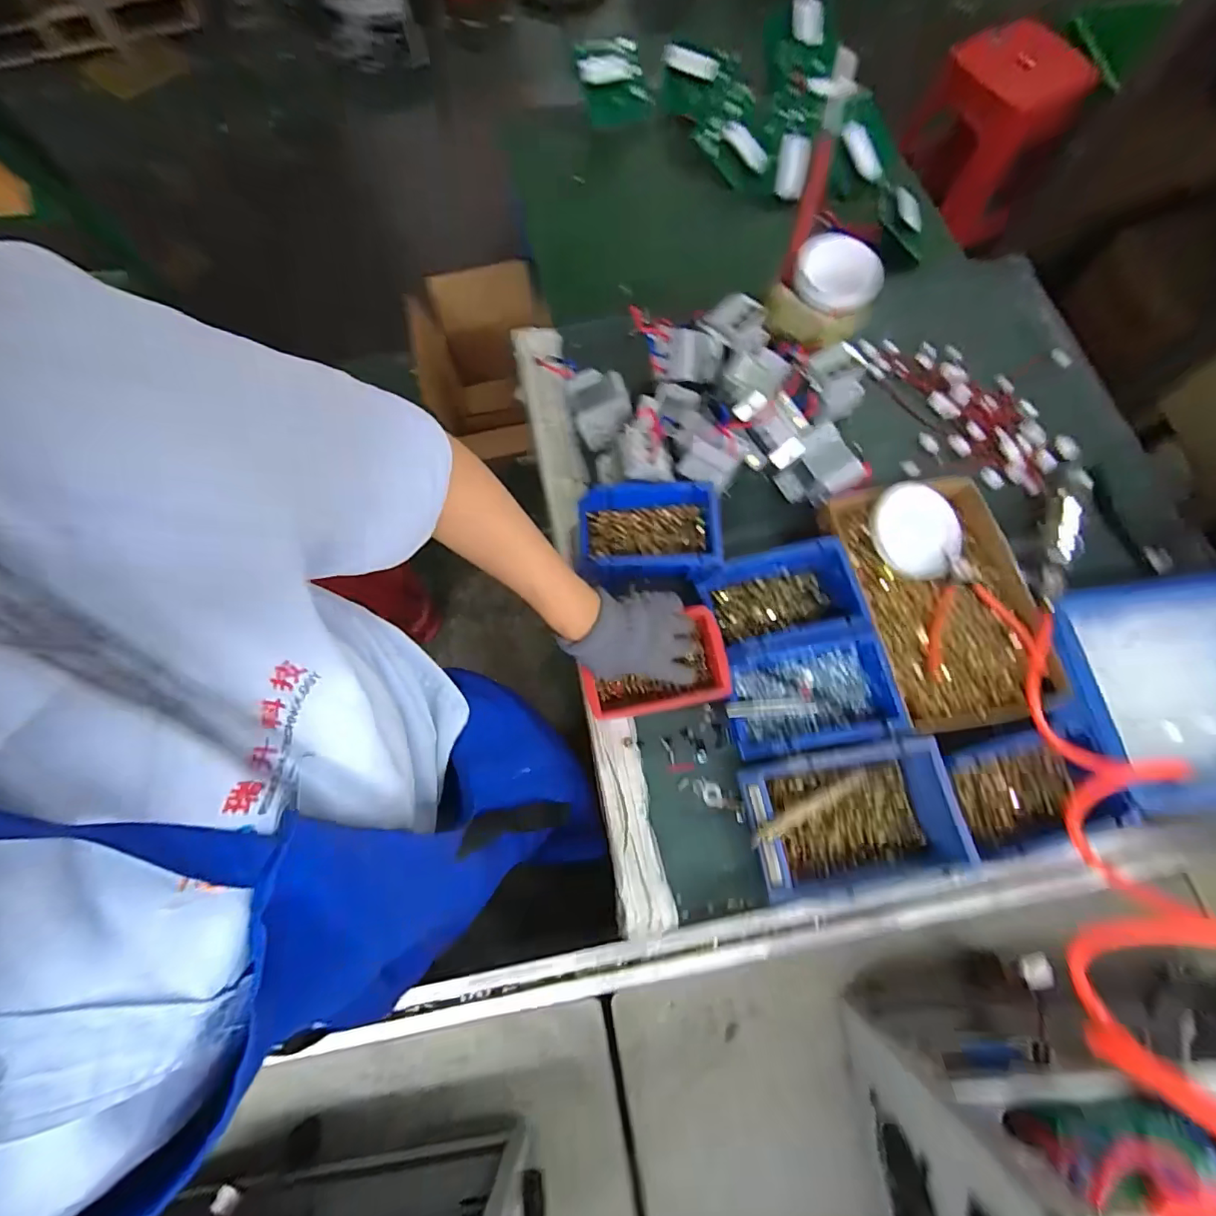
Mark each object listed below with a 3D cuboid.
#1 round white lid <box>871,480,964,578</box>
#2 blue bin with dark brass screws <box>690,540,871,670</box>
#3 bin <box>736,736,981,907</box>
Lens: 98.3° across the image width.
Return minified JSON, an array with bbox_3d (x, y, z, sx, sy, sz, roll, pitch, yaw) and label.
[{"bbox_3d":[0.346,-0.086,0.588,0.090,0.008,0.105,-9,88,5],"label":"round white lid"},{"bbox_3d":[0.193,-0.005,0.581,0.155,0.070,0.107,-13,72,-2],"label":"blue bin with dark brass screws"},{"bbox_3d":[0.236,0.205,0.505,0.188,0.069,0.133,-10,71,-1],"label":"bin"}]

